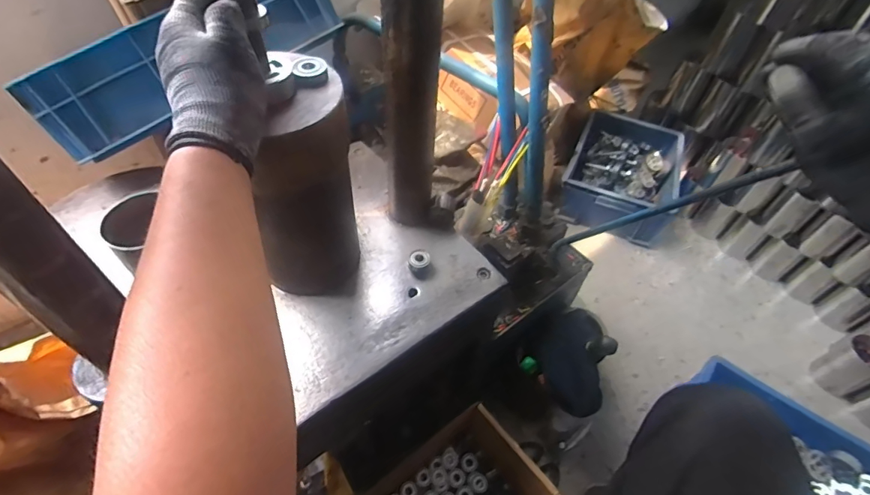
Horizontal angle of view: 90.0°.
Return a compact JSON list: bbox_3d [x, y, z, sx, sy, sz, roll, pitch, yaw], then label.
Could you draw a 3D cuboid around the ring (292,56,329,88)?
[{"bbox_3d":[-0.122,-0.174,0.431,0.031,0.018,0.029,2,50,-2],"label":"ring"}]

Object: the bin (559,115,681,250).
[{"bbox_3d":[0.575,-0.229,1.318,0.313,0.184,0.400,22,53,14],"label":"bin"}]

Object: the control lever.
[{"bbox_3d":[0.257,-0.039,0.548,0.019,0.363,0.012,-24,88,-22],"label":"control lever"}]

